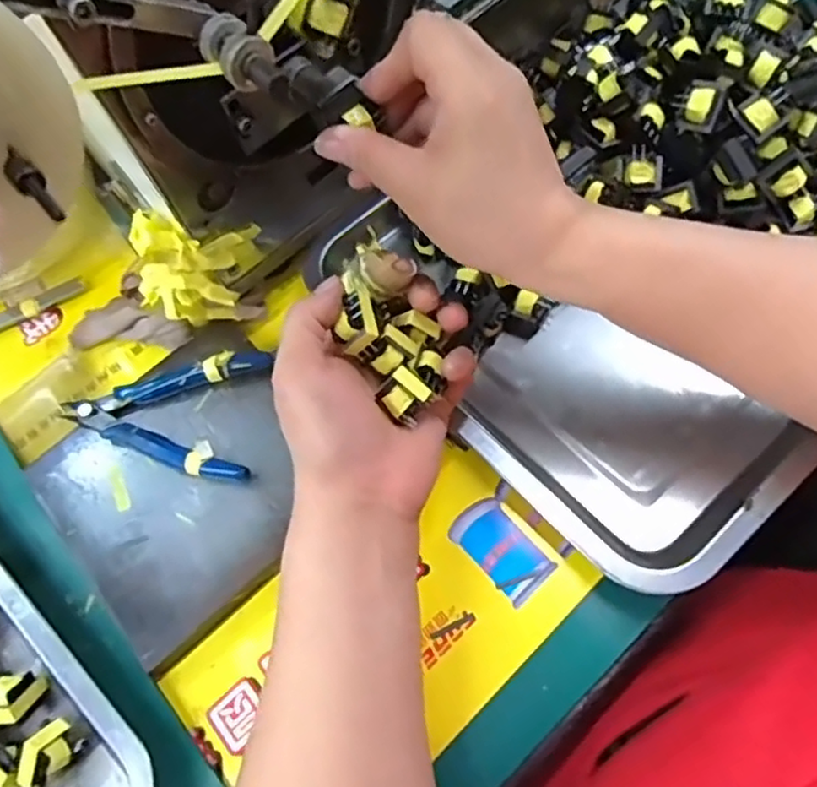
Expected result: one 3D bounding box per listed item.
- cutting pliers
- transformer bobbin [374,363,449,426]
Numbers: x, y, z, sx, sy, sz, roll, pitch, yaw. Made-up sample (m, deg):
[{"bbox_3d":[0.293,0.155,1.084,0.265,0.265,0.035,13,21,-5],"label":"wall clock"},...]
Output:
[{"bbox_3d":[-0.139,0.006,0.377,0.111,0.015,0.079,2,66,9],"label":"cutting pliers"},{"bbox_3d":[0.003,-0.003,0.315,0.019,0.019,0.029,39,76,14],"label":"transformer bobbin"}]

